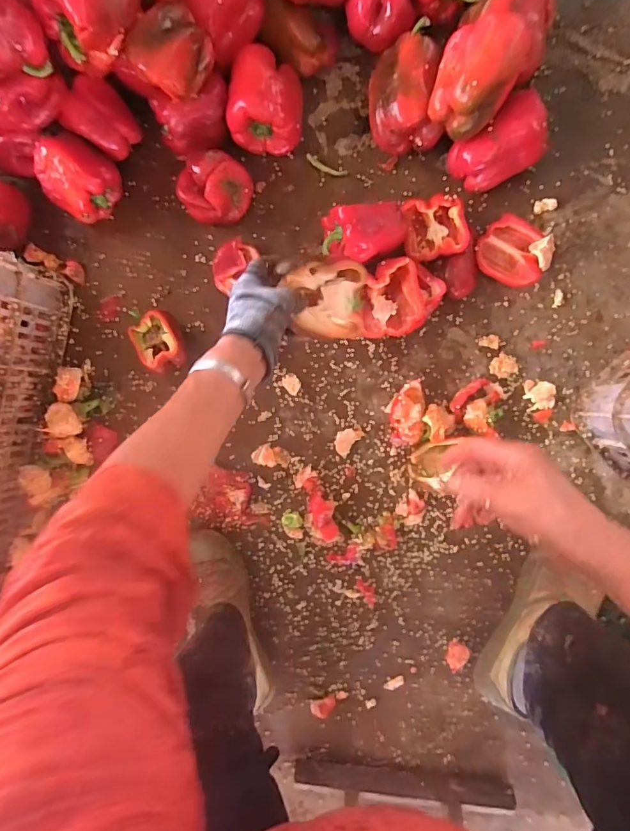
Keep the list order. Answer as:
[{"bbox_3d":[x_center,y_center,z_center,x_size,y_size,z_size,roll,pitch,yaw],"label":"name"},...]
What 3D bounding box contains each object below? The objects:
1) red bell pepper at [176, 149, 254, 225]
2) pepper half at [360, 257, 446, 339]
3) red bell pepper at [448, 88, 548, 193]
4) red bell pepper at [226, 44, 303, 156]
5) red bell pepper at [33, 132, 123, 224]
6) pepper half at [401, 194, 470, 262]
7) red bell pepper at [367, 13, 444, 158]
[{"bbox_3d":[-0.137,-0.300,0.599,0.090,0.065,0.082,24,95,4],"label":"red bell pepper"},{"bbox_3d":[0.102,-0.150,0.585,0.112,0.054,0.097,-42,88,6],"label":"pepper half"},{"bbox_3d":[0.229,-0.332,0.558,0.102,0.078,0.071,-32,89,7],"label":"red bell pepper"},{"bbox_3d":[-0.066,-0.408,0.581,0.092,0.089,0.100,-1,93,6],"label":"red bell pepper"},{"bbox_3d":[-0.313,-0.317,0.604,0.086,0.089,0.084,0,93,6],"label":"red bell pepper"},{"bbox_3d":[0.154,-0.244,0.588,0.078,0.038,0.080,-11,92,7],"label":"pepper half"},{"bbox_3d":[0.111,-0.405,0.566,0.085,0.080,0.120,-5,92,6],"label":"red bell pepper"}]

